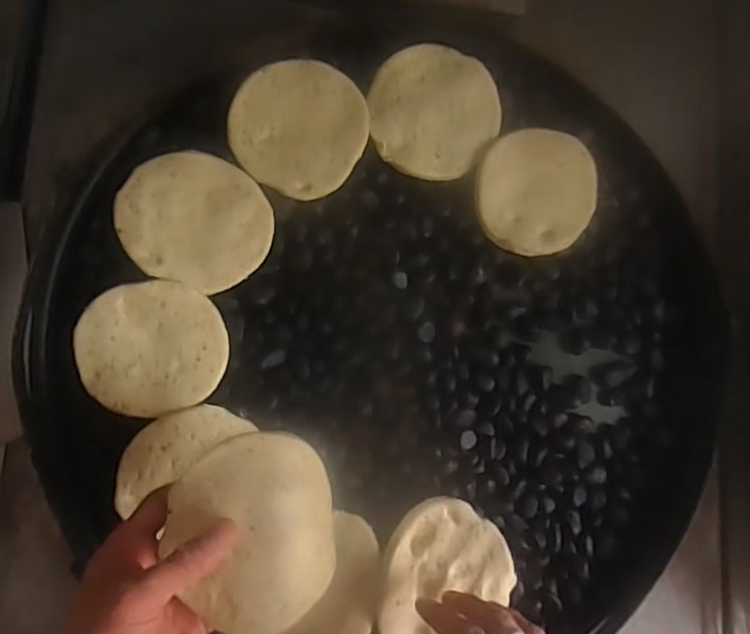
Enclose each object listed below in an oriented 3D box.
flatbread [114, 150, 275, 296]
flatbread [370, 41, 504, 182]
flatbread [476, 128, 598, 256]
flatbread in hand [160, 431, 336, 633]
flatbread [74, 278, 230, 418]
[{"bbox_3d":[-0.142,-0.076,0.495,0.116,0.018,0.101,18,82,-3],"label":"flatbread"},{"bbox_3d":[0.052,-0.176,0.530,0.110,0.005,0.112,0,83,-6],"label":"flatbread"},{"bbox_3d":[0.140,-0.108,0.539,0.104,0.014,0.108,1,83,-6],"label":"flatbread"},{"bbox_3d":[-0.072,0.127,0.372,0.093,0.039,0.106,-4,84,-6],"label":"flatbread in hand"},{"bbox_3d":[-0.167,0.023,0.470,0.105,0.005,0.098,1,83,-11],"label":"flatbread"}]

